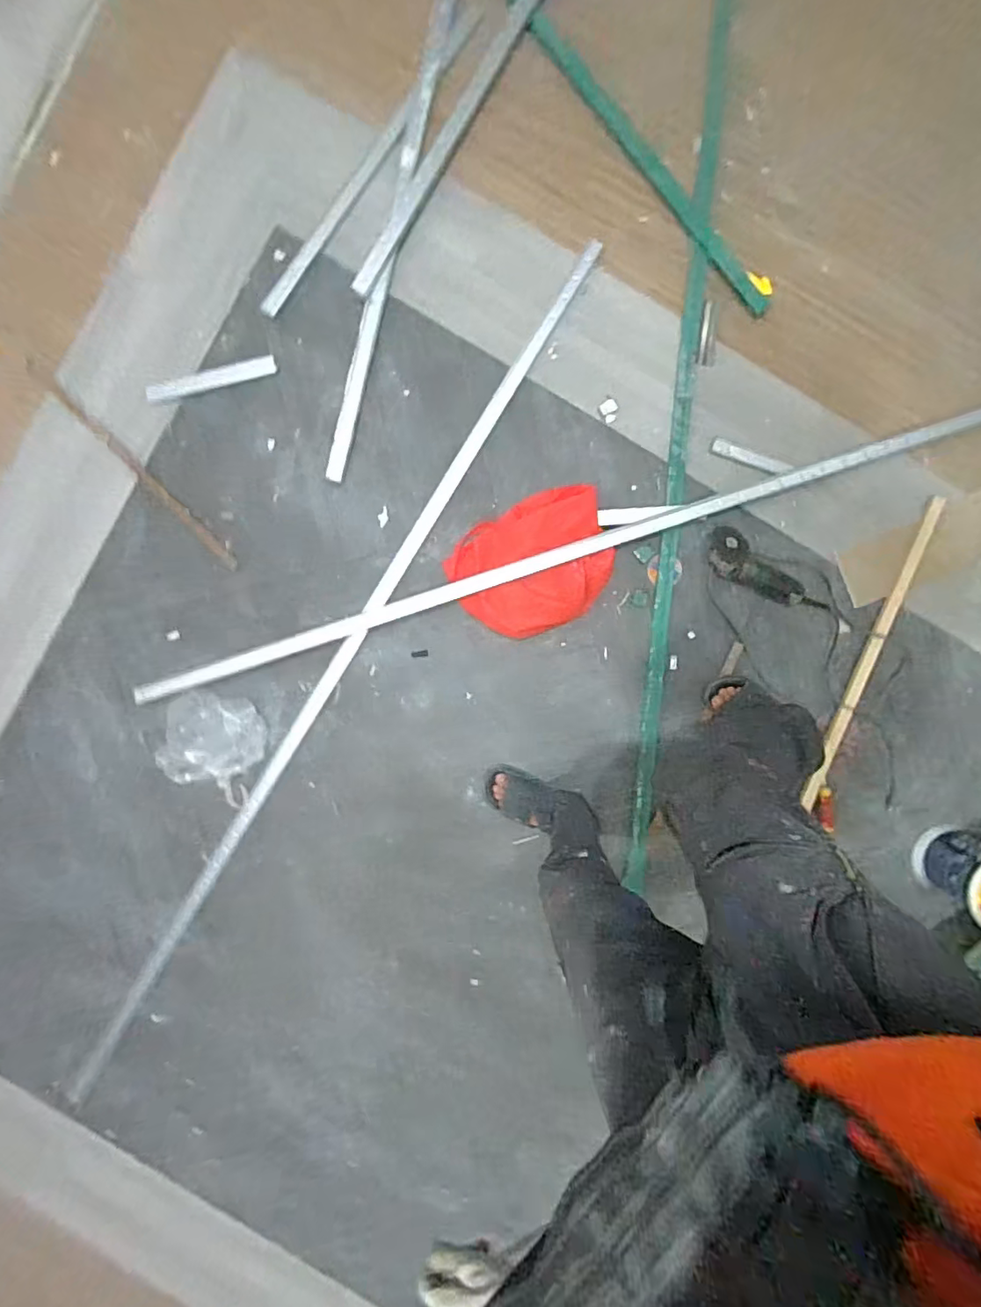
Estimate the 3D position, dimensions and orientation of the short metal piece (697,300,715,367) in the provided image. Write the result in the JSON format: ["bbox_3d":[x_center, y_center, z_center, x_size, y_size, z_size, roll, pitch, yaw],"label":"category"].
[{"bbox_3d":[0.523,-0.770,1.313,0.035,0.012,0.149,5,95,4],"label":"short metal piece"}]

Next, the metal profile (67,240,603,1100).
[{"bbox_3d":[-0.419,0.089,1.393,0.066,0.035,2.516,32,96,1],"label":"metal profile"}]

